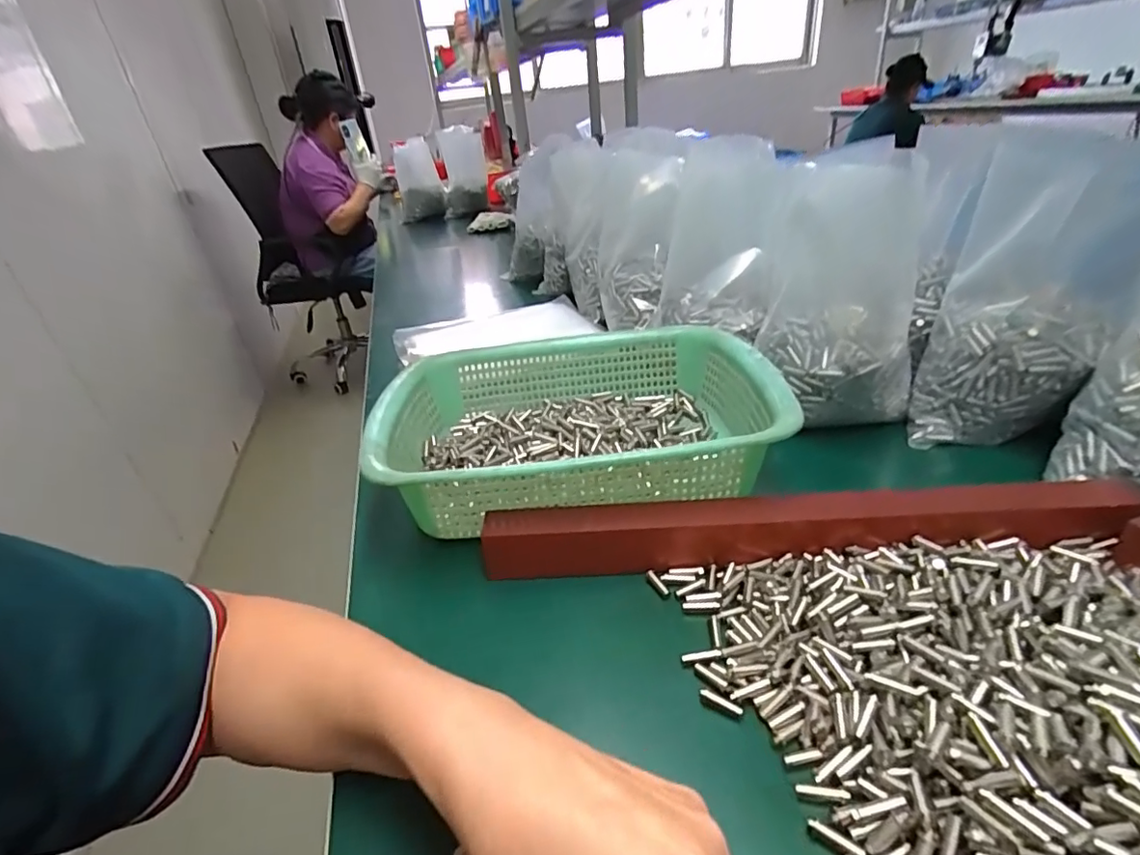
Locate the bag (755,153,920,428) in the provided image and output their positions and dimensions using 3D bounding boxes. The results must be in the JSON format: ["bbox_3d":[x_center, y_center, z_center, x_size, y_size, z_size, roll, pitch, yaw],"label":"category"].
[{"bbox_3d":[0.229,-0.111,0.462,0.123,0.188,0.121,9,35,25],"label":"bag"}]

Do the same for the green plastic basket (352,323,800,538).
[{"bbox_3d":[0.007,-0.007,0.439,0.285,0.074,0.217,-7,31,-1],"label":"green plastic basket"}]

